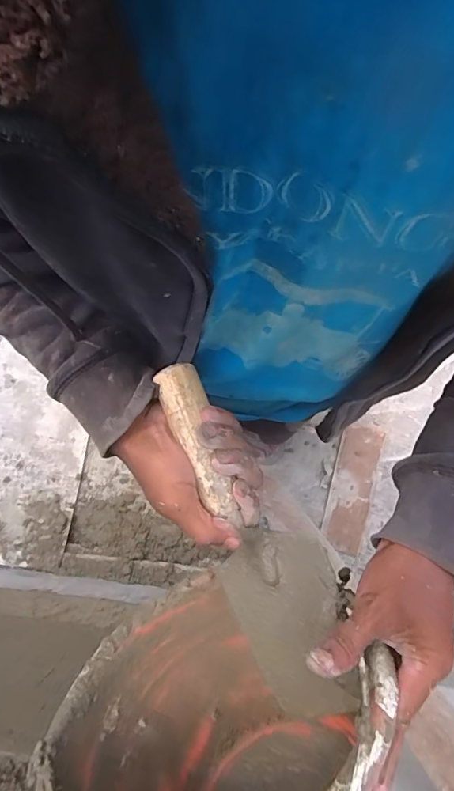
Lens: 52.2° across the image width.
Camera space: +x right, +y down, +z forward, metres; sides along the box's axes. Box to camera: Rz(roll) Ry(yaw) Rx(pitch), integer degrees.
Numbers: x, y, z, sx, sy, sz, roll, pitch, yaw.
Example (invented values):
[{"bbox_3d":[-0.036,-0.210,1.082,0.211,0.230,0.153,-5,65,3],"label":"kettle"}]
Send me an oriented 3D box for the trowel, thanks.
[{"bbox_3d":[0.020,0.109,0.360,0.079,0.059,0.283,-25,94,-7],"label":"trowel"}]

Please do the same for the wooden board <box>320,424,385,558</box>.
[{"bbox_3d":[0.345,0.251,1.280,0.113,0.016,0.342,16,81,4],"label":"wooden board"}]

